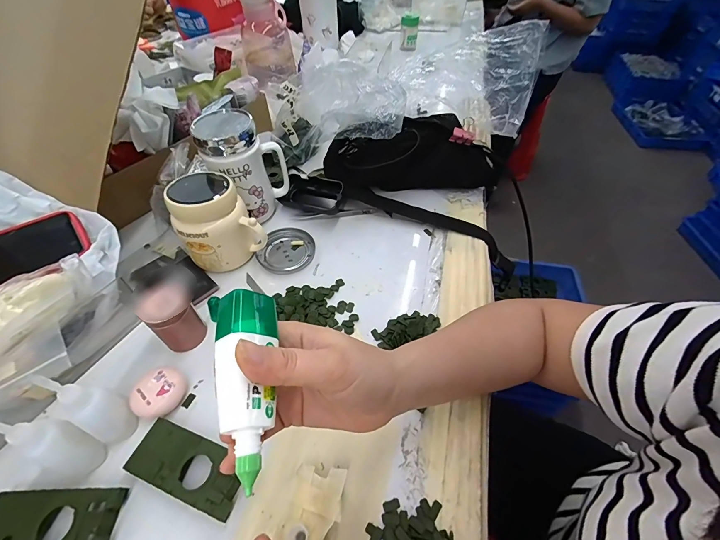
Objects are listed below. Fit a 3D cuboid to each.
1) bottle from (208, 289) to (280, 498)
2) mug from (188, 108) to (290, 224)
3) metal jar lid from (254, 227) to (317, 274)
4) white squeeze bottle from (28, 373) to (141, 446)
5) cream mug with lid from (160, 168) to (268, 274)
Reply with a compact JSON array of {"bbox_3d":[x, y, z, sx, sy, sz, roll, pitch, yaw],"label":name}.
[{"bbox_3d":[-0.060,0.056,0.172,0.029,0.023,0.096,-7,63,-7],"label":"bottle"},{"bbox_3d":[-0.156,-0.135,0.449,0.074,0.139,0.081,0,51,0],"label":"mug"},{"bbox_3d":[-0.100,-0.028,0.458,0.072,0.009,0.075,0,51,0],"label":"metal jar lid"},{"bbox_3d":[-0.225,0.115,0.274,0.032,0.096,0.028,32,58,24],"label":"white squeeze bottle"},{"bbox_3d":[-0.174,-0.059,0.409,0.095,0.111,0.072,-17,53,-13],"label":"cream mug with lid"}]

